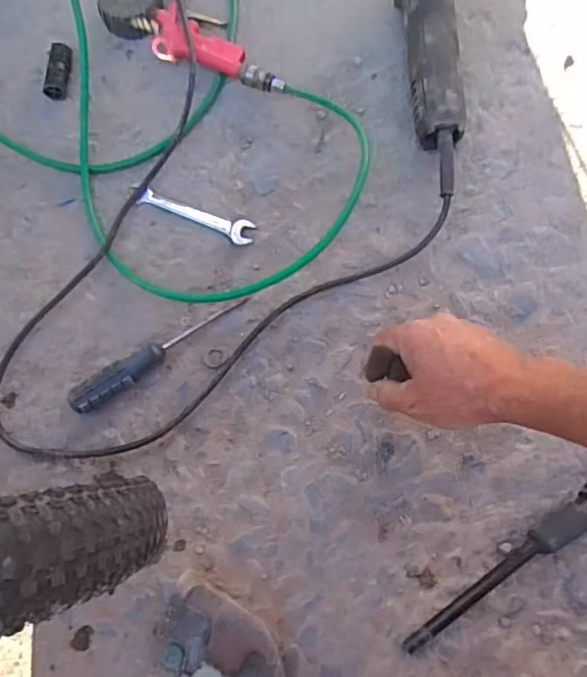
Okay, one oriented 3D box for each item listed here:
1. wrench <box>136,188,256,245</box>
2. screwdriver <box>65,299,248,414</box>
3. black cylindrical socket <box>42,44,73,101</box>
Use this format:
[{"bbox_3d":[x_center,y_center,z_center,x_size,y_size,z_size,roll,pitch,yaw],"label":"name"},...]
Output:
[{"bbox_3d":[-0.101,-0.126,0.604,0.123,0.009,0.027,19,72,6],"label":"wrench"},{"bbox_3d":[-0.122,0.014,0.551,0.182,0.026,0.026,-31,75,-10],"label":"screwdriver"},{"bbox_3d":[-0.268,-0.303,0.669,0.027,0.025,0.065,2,72,-1],"label":"black cylindrical socket"}]

